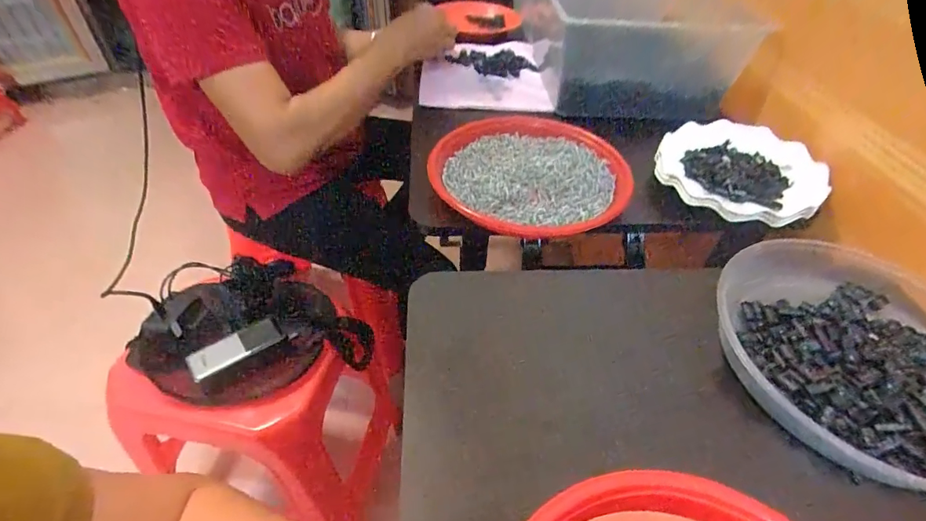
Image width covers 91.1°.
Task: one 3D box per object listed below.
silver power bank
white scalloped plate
[{"bbox_3d":[-0.328,0.128,0.657,0.123,0.023,0.040,-30,53,-29],"label":"silver power bank"},{"bbox_3d":[0.340,-0.114,0.561,0.198,0.031,0.182,1,44,-1],"label":"white scalloped plate"}]

